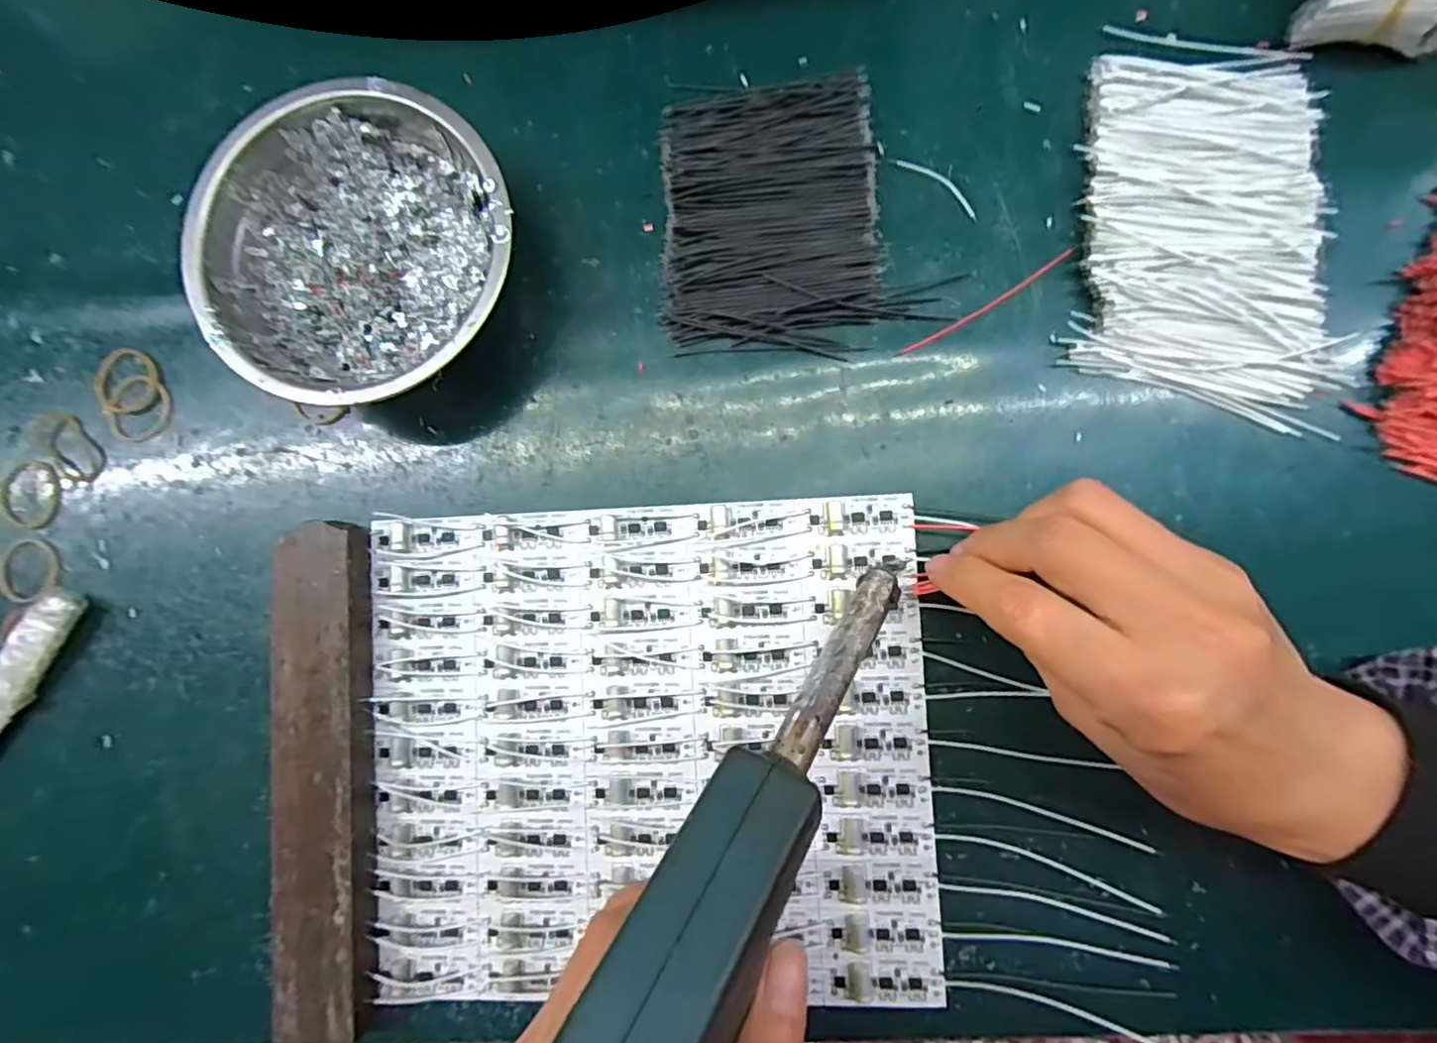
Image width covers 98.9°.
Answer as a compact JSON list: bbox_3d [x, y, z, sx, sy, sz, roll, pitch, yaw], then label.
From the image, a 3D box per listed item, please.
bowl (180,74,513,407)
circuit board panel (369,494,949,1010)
[{"bbox_3d":[-0.139,-0.107,0.252,0.116,0.046,0.123,0,86,5],"label":"bowl"},{"bbox_3d":[-0.030,0.092,0.249,0.225,0.008,0.192,-3,85,5],"label":"circuit board panel"}]

